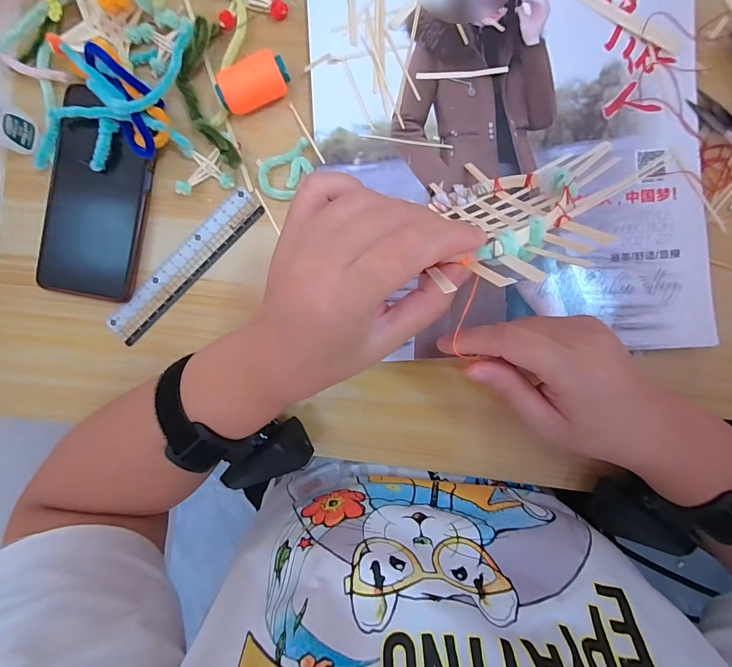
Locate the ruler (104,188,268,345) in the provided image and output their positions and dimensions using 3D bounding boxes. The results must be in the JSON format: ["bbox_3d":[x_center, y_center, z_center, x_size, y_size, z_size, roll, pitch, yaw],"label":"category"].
[{"bbox_3d":[-0.148,-0.055,0.313,0.156,0.006,0.029,-44,88,4],"label":"ruler"}]

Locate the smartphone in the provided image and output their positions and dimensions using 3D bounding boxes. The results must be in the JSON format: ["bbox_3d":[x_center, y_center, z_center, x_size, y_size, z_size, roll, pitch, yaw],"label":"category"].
[{"bbox_3d":[-0.216,-0.110,0.310,0.076,0.015,0.160,10,92,4],"label":"smartphone"}]

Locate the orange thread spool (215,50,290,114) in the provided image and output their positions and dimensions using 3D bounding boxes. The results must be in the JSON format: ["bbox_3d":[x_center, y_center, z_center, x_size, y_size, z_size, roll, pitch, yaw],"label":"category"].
[{"bbox_3d":[-0.084,-0.188,0.293,0.053,0.030,0.024,-24,90,4],"label":"orange thread spool"}]

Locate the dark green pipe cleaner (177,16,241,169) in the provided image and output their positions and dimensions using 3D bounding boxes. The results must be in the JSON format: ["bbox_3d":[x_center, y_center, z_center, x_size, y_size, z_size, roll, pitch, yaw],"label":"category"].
[{"bbox_3d":[-0.125,-0.181,0.297,0.038,0.026,0.115,-10,91,4],"label":"dark green pipe cleaner"}]

